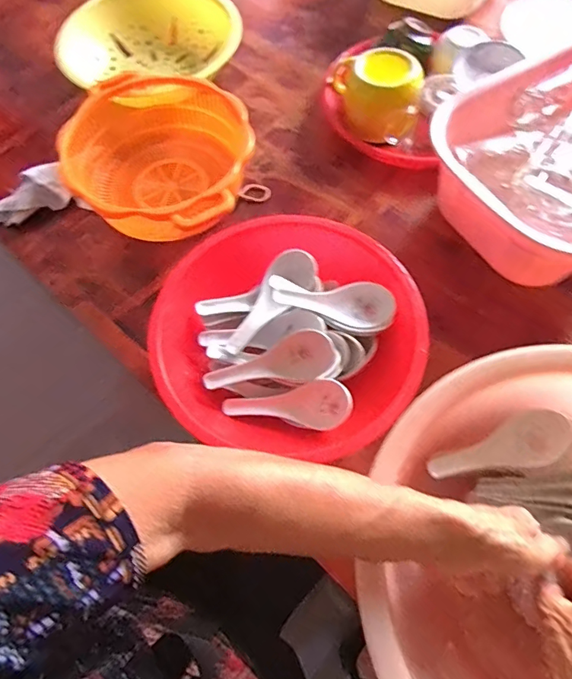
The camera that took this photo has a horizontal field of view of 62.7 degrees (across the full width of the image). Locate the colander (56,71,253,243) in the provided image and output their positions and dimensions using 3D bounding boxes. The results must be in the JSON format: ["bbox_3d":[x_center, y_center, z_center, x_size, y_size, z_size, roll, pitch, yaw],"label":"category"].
[{"bbox_3d":[-0.145,-0.208,0.588,0.217,0.104,0.249,-32,67,-11],"label":"colander"}]

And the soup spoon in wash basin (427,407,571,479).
[{"bbox_3d":[0.187,0.100,0.411,0.126,0.032,0.044,-24,66,-8],"label":"soup spoon in wash basin"}]

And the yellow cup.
[{"bbox_3d":[0.113,-0.321,0.603,0.110,0.074,0.115,-1,65,3],"label":"yellow cup"}]

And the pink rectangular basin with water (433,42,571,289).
[{"bbox_3d":[0.303,-0.192,0.517,0.266,0.122,0.227,-35,68,-12],"label":"pink rectangular basin with water"}]

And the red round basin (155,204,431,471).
[{"bbox_3d":[0.003,-0.008,0.473,0.246,0.084,0.236,-1,65,3],"label":"red round basin"}]

